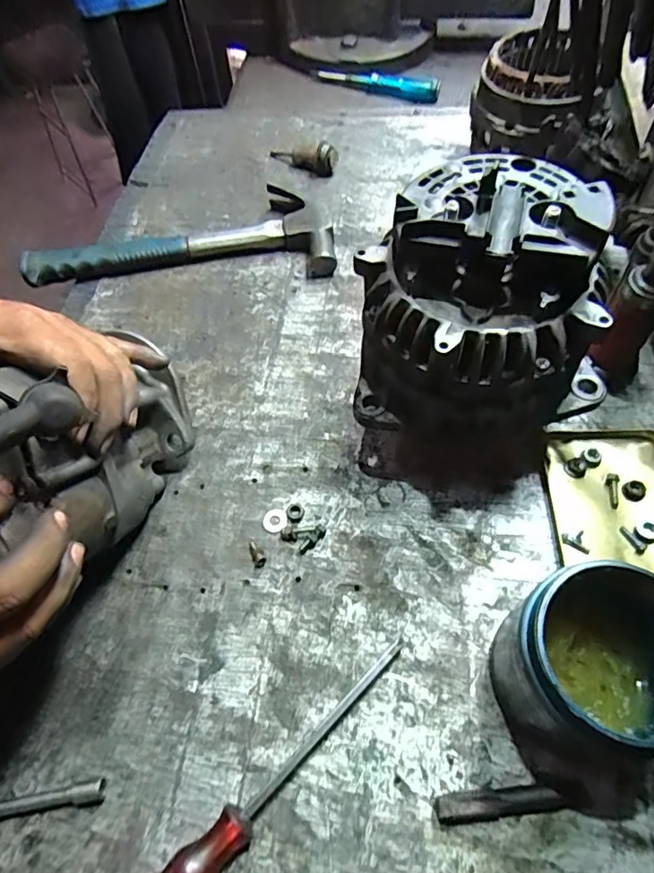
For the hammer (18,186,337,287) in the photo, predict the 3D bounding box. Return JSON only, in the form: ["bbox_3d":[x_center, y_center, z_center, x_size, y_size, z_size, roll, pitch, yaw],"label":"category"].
[{"bbox_3d":[-0.158,-0.212,0.576,0.328,0.030,0.106,-3,58,3],"label":"hammer"}]

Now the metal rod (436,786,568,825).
[{"bbox_3d":[0.100,0.212,0.304,0.072,0.014,0.015,-7,58,0],"label":"metal rod"}]

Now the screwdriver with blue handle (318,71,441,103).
[{"bbox_3d":[0.076,-0.522,0.786,0.181,0.027,0.021,12,61,11],"label":"screwdriver with blue handle"}]

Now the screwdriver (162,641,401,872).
[{"bbox_3d":[-0.036,0.210,0.310,0.023,0.026,0.228,39,69,24],"label":"screwdriver"}]

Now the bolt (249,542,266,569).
[{"bbox_3d":[-0.053,0.089,0.397,0.010,0.005,0.021,-20,59,-7],"label":"bolt"}]

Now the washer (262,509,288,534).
[{"bbox_3d":[-0.041,0.065,0.411,0.020,0.004,0.019,-2,58,3],"label":"washer"}]

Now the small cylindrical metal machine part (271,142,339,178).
[{"bbox_3d":[-0.029,-0.345,0.647,0.090,0.027,0.023,18,62,15],"label":"small cylindrical metal machine part"}]

